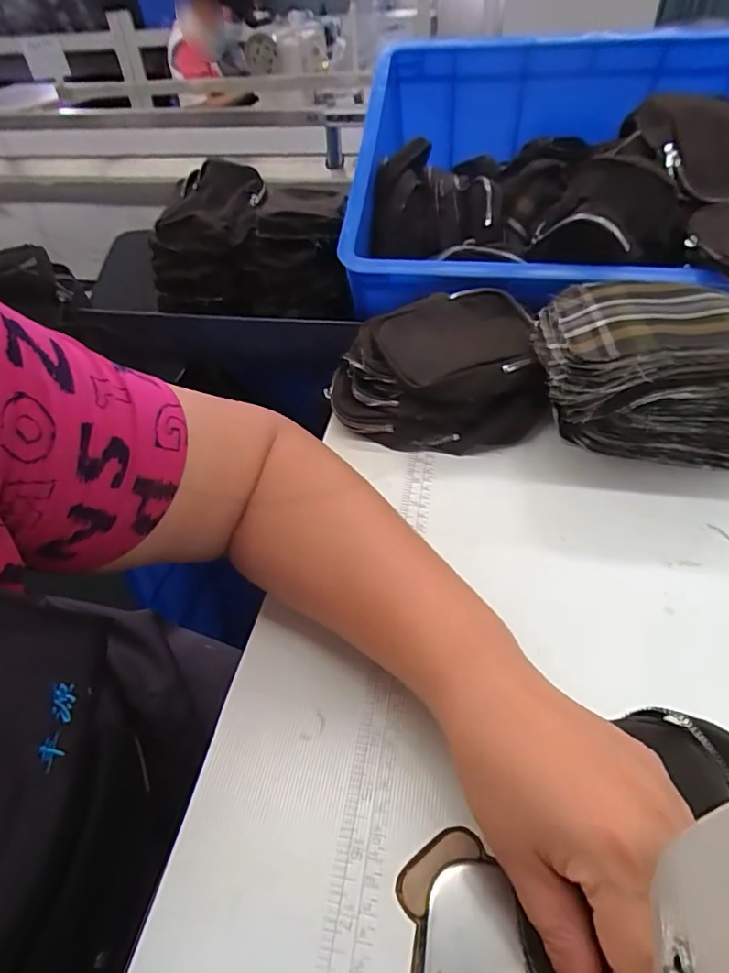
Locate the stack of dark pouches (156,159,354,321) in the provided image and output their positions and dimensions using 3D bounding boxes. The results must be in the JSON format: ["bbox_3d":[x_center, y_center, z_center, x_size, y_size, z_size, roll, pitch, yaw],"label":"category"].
[{"bbox_3d":[-0.138,-0.305,0.680,0.251,0.122,0.155,4,44,9],"label":"stack of dark pouches"}]

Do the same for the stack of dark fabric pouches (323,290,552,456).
[{"bbox_3d":[0.061,-0.107,0.500,0.188,0.066,0.160,-4,43,1],"label":"stack of dark fabric pouches"}]

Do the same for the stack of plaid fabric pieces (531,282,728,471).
[{"bbox_3d":[0.235,-0.092,0.445,0.178,0.105,0.143,-1,43,4],"label":"stack of plaid fabric pieces"}]

